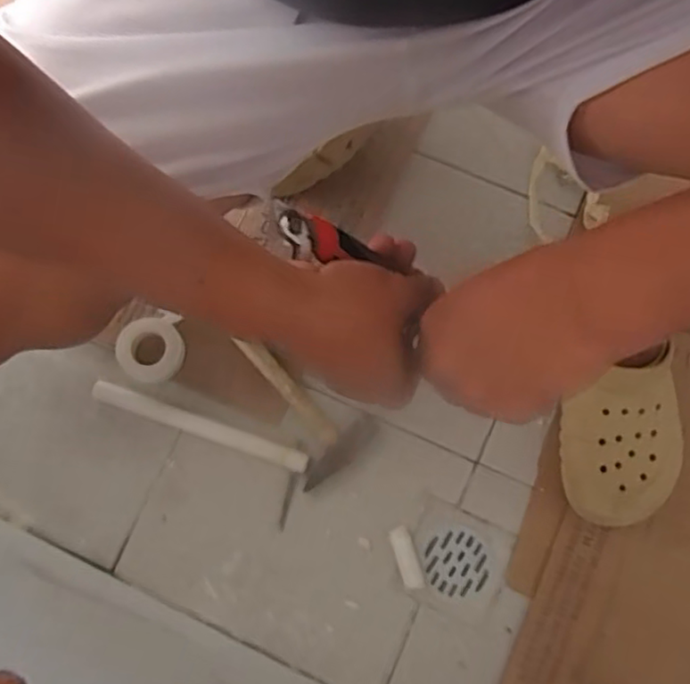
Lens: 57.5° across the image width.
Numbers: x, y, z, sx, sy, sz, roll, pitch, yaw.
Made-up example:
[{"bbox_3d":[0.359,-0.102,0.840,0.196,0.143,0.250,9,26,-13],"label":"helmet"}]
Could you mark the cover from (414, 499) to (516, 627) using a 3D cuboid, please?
[{"bbox_3d":[0.115,0.226,0.650,0.097,0.008,0.097,23,78,5],"label":"cover"}]

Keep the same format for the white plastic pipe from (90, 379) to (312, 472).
[{"bbox_3d":[-0.153,0.089,0.667,0.236,0.018,0.020,19,78,4],"label":"white plastic pipe"}]

